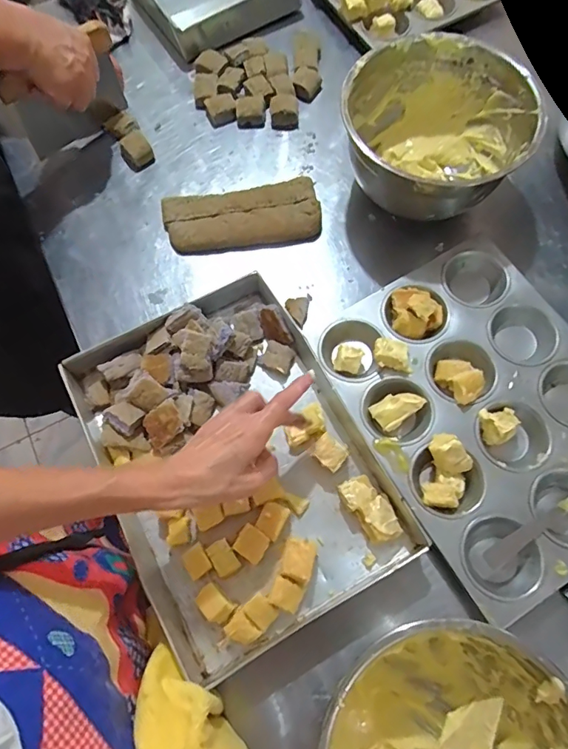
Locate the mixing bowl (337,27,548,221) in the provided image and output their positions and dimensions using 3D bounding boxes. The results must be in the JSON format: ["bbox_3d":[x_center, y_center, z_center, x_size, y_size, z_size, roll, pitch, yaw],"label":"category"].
[{"bbox_3d":[0.173,-0.277,0.544,0.199,0.103,0.182,0,68,1],"label":"mixing bowl"}]

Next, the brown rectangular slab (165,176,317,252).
[{"bbox_3d":[-0.053,-0.198,0.586,0.190,0.024,0.077,-7,68,-2],"label":"brown rectangular slab"}]

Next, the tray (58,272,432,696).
[{"bbox_3d":[-0.054,0.083,0.471,0.243,0.055,0.339,-29,70,-10],"label":"tray"}]

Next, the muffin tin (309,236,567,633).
[{"bbox_3d":[0.209,0.029,0.479,0.247,0.031,0.329,-28,70,-10],"label":"muffin tin"}]

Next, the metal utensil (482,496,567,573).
[{"bbox_3d":[0.262,0.127,0.434,0.185,0.011,0.022,-30,70,-11],"label":"metal utensil"}]

